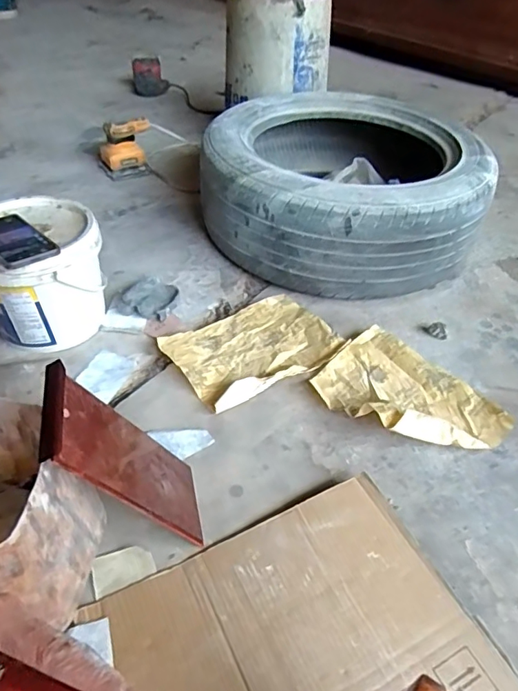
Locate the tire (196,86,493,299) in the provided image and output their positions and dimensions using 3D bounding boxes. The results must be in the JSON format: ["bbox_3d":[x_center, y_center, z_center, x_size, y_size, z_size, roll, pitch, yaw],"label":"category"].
[{"bbox_3d":[0.182,-0.324,1.074,0.533,0.216,0.514,2,45,-2],"label":"tire"}]

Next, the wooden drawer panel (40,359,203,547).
[{"bbox_3d":[-0.141,0.127,0.565,0.015,0.261,0.115,-26,45,13],"label":"wooden drawer panel"}]

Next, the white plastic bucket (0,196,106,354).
[{"bbox_3d":[-0.360,-0.110,0.848,0.190,0.193,0.188,2,45,-2],"label":"white plastic bucket"}]

